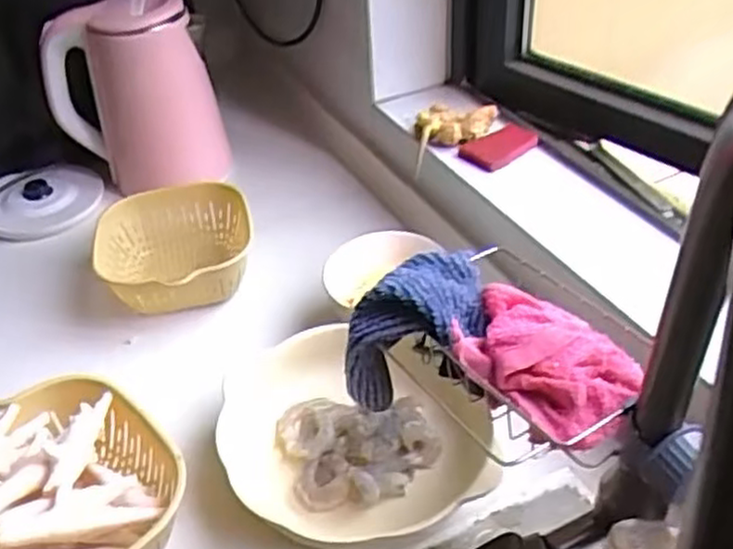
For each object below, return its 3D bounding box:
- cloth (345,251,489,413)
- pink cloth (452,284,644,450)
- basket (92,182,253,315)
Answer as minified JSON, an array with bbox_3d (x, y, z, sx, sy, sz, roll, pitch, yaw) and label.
[{"bbox_3d":[0.039,0.042,0.567,0.098,0.119,0.089,2,41,8],"label":"cloth"},{"bbox_3d":[0.117,0.061,0.497,0.118,0.032,0.093,29,51,34],"label":"pink cloth"},{"bbox_3d":[-0.213,-0.010,0.837,0.168,0.101,0.181,-10,40,-5],"label":"basket"}]

